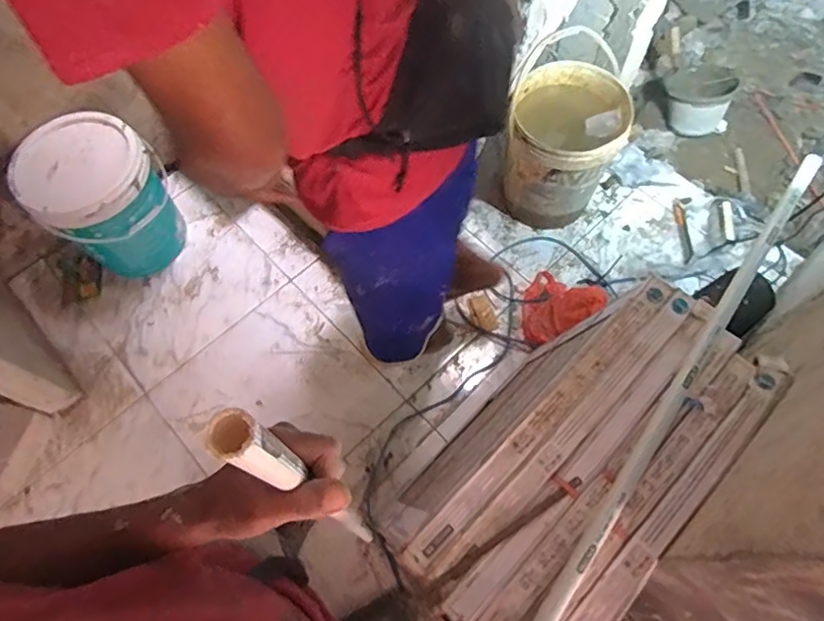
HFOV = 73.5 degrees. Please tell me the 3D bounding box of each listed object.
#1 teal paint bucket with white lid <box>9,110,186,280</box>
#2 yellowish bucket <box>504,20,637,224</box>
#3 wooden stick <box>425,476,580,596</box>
[{"bbox_3d":[-0.826,-0.296,1.542,0.313,0.386,0.318,-34,69,-13],"label":"teal paint bucket with white lid"},{"bbox_3d":[0.417,-0.473,1.548,0.294,0.467,0.346,22,68,12],"label":"yellowish bucket"},{"bbox_3d":[0.131,0.316,0.775,0.270,0.008,0.014,-31,68,-12],"label":"wooden stick"}]

